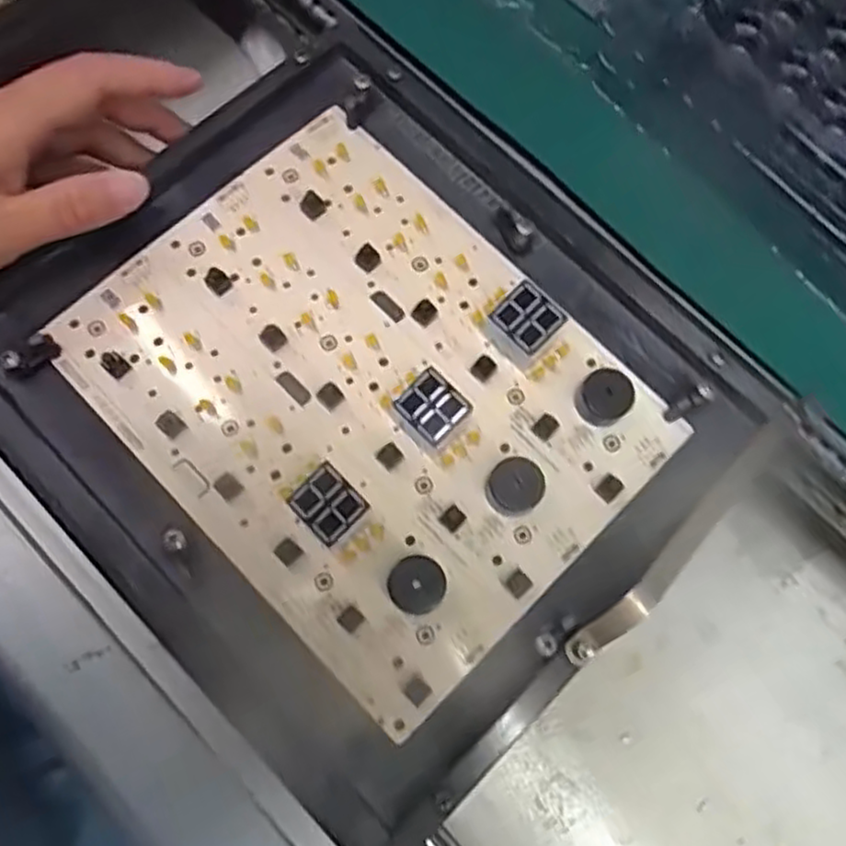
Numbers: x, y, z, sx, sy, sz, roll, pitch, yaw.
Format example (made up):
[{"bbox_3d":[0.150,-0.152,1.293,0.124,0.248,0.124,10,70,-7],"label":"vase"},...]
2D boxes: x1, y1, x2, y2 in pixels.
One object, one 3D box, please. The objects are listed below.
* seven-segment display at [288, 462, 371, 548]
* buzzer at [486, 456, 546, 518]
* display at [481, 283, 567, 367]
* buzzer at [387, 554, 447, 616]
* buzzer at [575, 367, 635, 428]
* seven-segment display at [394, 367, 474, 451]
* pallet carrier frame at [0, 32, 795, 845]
[{"bbox_3d":[-0.035,0.032,0.266,0.021,0.022,0.023,-43,79,-13],"label":"seven-segment display"},{"bbox_3d":[0.035,0.025,0.275,0.021,0.013,0.021,1,73,-2],"label":"buzzer"},{"bbox_3d":[0.041,-0.040,0.289,0.021,0.023,0.024,-41,79,-13],"label":"display"},{"bbox_3d":[-0.002,0.060,0.264,0.020,0.012,0.020,1,73,-2],"label":"buzzer"},{"bbox_3d":[0.074,-0.010,0.288,0.020,0.012,0.020,1,73,-2],"label":"buzzer"},{"bbox_3d":[0.004,-0.003,0.278,0.021,0.021,0.024,-42,79,-13],"label":"seven-segment display"},{"bbox_3d":[-0.026,-0.013,0.283,0.265,0.025,0.227,44,79,10],"label":"pallet carrier frame"}]

